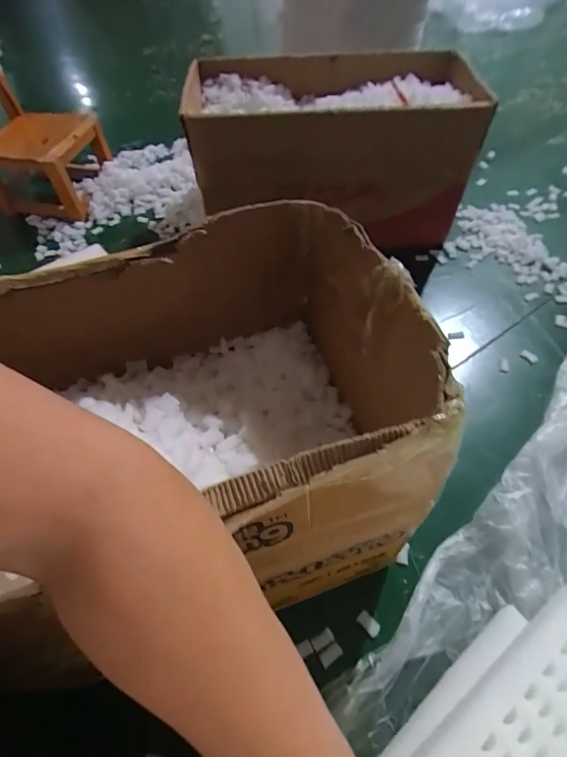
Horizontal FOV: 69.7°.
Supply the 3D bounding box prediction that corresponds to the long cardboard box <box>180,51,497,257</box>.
[{"bbox_3d":[0.109,-0.570,1.017,0.626,0.304,0.382,-6,53,-1],"label":"long cardboard box"}]

